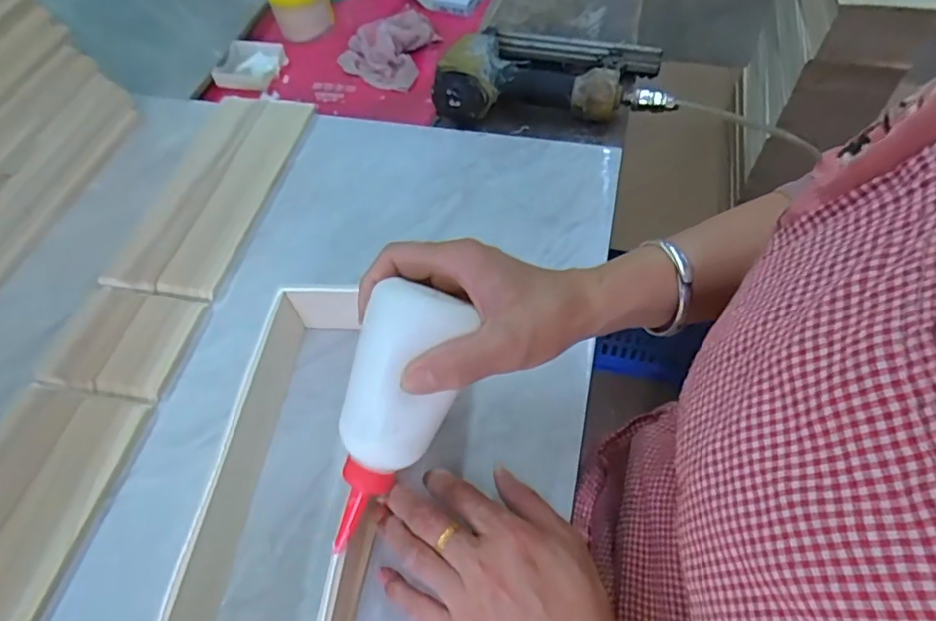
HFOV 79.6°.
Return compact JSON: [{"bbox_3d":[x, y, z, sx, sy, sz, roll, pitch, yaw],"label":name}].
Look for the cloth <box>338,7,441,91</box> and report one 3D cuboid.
[{"bbox_3d":[-0.102,-0.340,0.709,0.105,0.041,0.136,16,59,13],"label":"cloth"}]

